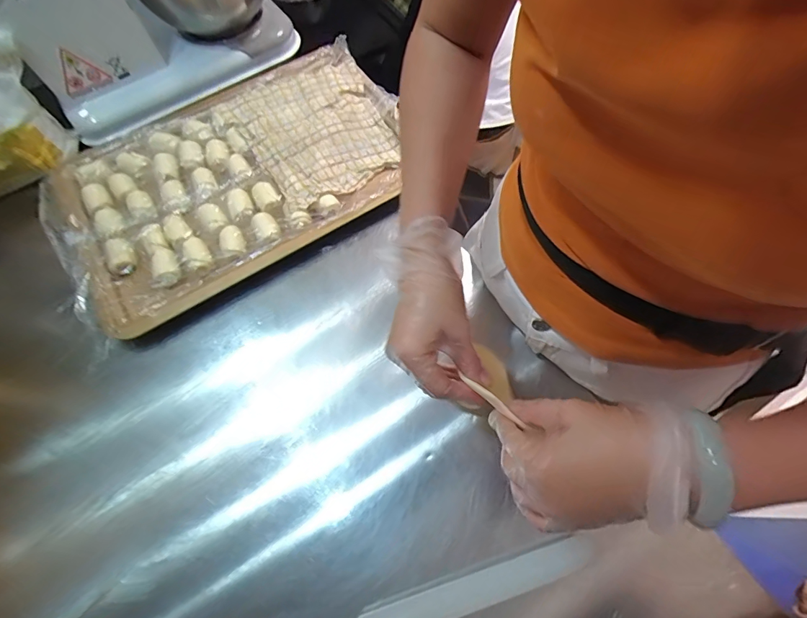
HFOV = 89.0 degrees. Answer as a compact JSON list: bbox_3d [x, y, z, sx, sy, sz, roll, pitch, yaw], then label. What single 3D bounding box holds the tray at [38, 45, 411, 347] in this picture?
[{"bbox_3d":[-0.238,-0.193,0.580,0.500,0.038,0.348,-31,67,-11],"label":"tray"}]

